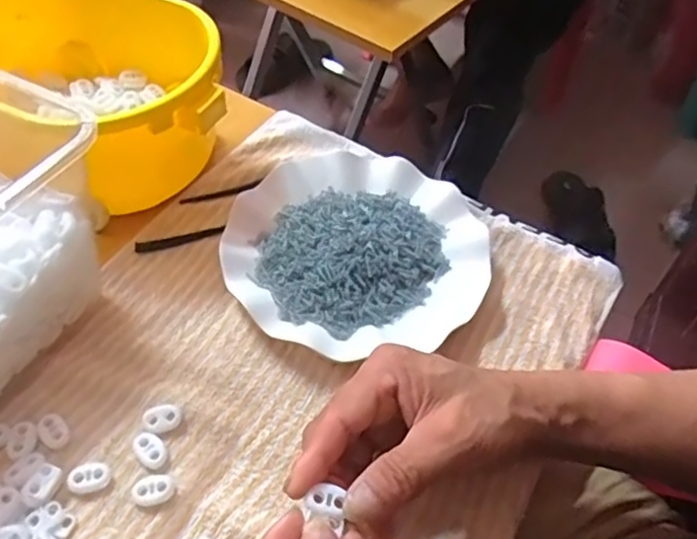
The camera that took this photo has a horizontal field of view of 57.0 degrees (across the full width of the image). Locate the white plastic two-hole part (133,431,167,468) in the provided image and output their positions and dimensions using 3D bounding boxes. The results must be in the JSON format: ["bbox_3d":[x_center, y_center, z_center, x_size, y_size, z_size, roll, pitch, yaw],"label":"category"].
[{"bbox_3d":[-0.112,0.103,0.364,0.014,0.005,0.022,-32,59,-27],"label":"white plastic two-hole part"}]

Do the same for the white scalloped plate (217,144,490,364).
[{"bbox_3d":[0.006,-0.019,0.457,0.181,0.022,0.177,2,50,-3],"label":"white scalloped plate"}]

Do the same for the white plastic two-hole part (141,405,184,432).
[{"bbox_3d":[-0.109,0.087,0.375,0.021,0.006,0.015,-12,52,-14],"label":"white plastic two-hole part"}]

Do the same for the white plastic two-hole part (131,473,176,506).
[{"bbox_3d":[-0.106,0.120,0.350,0.021,0.005,0.016,-7,51,-10],"label":"white plastic two-hole part"}]

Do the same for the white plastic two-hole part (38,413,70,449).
[{"bbox_3d":[-0.168,0.092,0.367,0.014,0.004,0.022,-29,58,-25],"label":"white plastic two-hole part"}]

